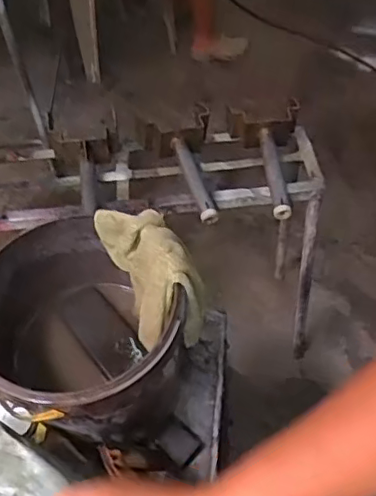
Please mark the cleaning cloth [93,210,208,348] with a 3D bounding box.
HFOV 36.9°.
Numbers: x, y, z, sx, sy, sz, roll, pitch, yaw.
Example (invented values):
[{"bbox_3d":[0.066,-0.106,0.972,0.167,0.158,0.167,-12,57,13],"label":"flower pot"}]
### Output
[{"bbox_3d":[-0.042,0.038,0.676,0.078,0.154,0.126,-21,54,-14],"label":"cleaning cloth"}]

